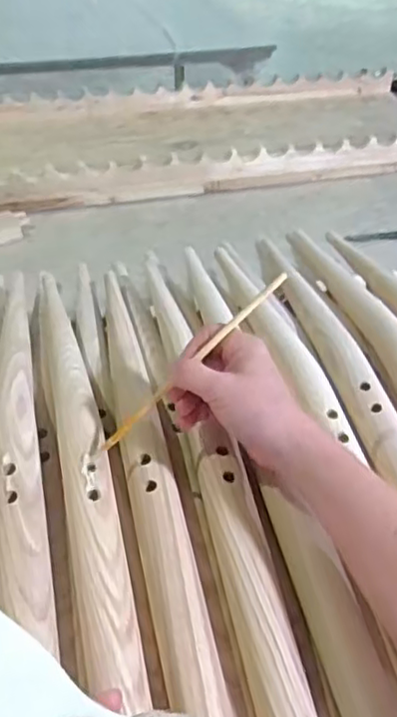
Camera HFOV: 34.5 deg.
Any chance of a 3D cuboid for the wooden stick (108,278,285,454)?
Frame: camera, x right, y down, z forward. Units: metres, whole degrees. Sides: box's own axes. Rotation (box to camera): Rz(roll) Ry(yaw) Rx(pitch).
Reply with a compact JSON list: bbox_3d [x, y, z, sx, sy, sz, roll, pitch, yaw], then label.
[{"bbox_3d":[-0.005,0.004,0.482,0.190,0.006,0.008,-44,48,9],"label":"wooden stick"}]

